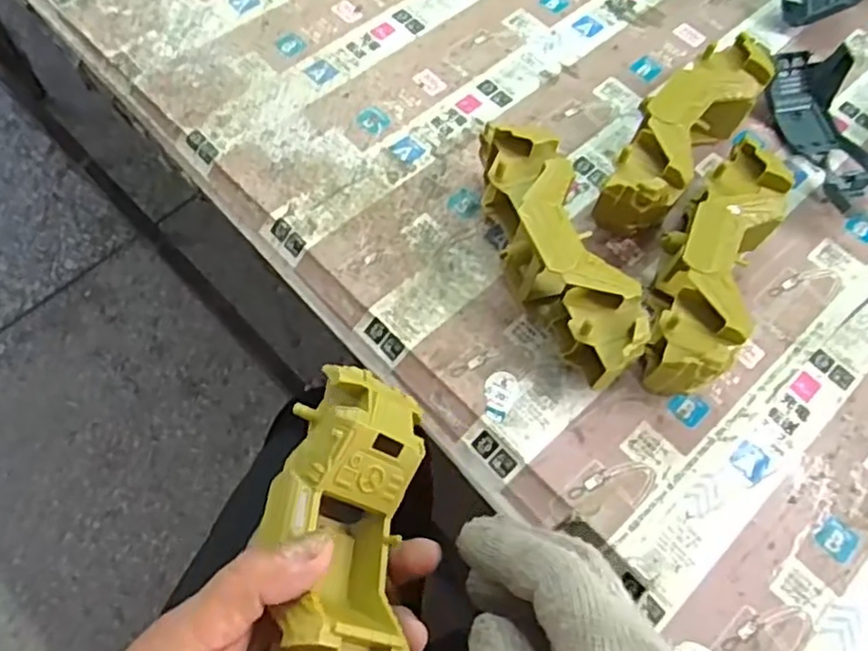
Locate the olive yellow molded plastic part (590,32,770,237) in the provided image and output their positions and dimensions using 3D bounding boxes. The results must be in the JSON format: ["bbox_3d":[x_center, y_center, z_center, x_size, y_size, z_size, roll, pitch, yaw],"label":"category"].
[{"bbox_3d":[0.161,-0.123,0.452,0.049,0.058,0.160,38,69,14],"label":"olive yellow molded plastic part"}]

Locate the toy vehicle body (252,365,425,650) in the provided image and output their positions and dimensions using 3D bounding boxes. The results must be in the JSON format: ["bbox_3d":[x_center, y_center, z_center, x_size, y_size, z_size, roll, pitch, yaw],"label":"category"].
[{"bbox_3d":[-0.044,0.104,0.299,0.065,0.063,0.169,4,63,-1],"label":"toy vehicle body"}]

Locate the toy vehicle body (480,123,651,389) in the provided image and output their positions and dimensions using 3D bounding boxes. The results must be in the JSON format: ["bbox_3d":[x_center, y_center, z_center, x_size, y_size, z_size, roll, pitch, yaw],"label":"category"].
[{"bbox_3d":[0.070,-0.044,0.411,0.050,0.058,0.170,-16,67,-10],"label":"toy vehicle body"}]

